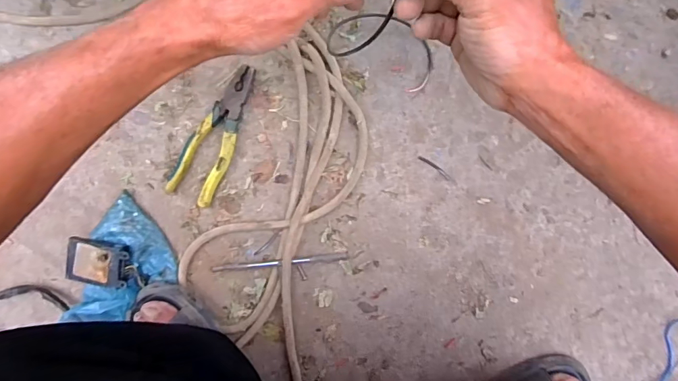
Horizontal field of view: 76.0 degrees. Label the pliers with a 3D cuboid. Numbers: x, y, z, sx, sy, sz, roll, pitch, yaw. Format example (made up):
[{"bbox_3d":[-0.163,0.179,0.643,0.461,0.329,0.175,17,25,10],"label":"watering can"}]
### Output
[{"bbox_3d":[-0.166,-0.076,0.588,0.069,0.018,0.194,28,96,0],"label":"pliers"}]

